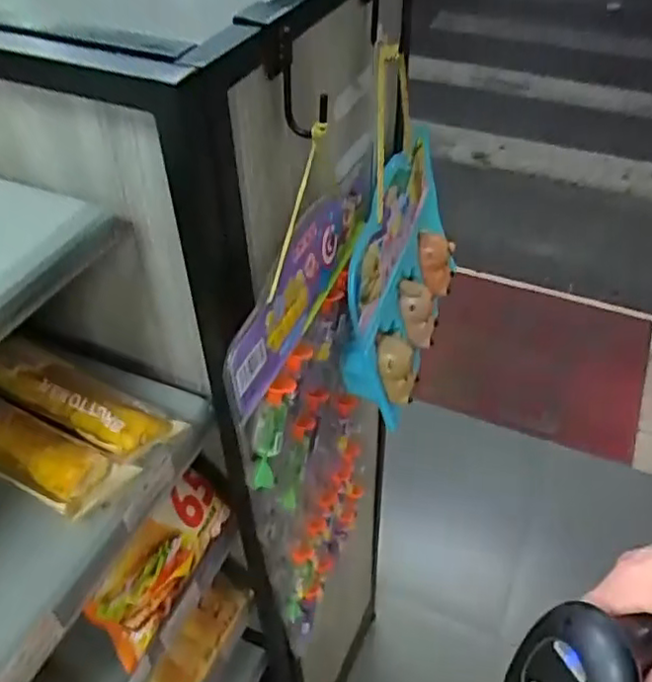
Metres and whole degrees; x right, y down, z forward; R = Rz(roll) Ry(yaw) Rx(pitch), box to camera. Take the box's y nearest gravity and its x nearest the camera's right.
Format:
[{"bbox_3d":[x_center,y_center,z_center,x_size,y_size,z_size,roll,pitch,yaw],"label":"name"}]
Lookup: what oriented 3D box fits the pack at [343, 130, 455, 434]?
[{"bbox_3d":[0.087,-0.080,0.675,0.066,0.207,0.241,15,47,15],"label":"pack"}]

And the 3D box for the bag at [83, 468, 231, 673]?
[{"bbox_3d":[-0.139,0.184,0.569,0.046,0.083,0.146,24,50,23],"label":"bag"}]

